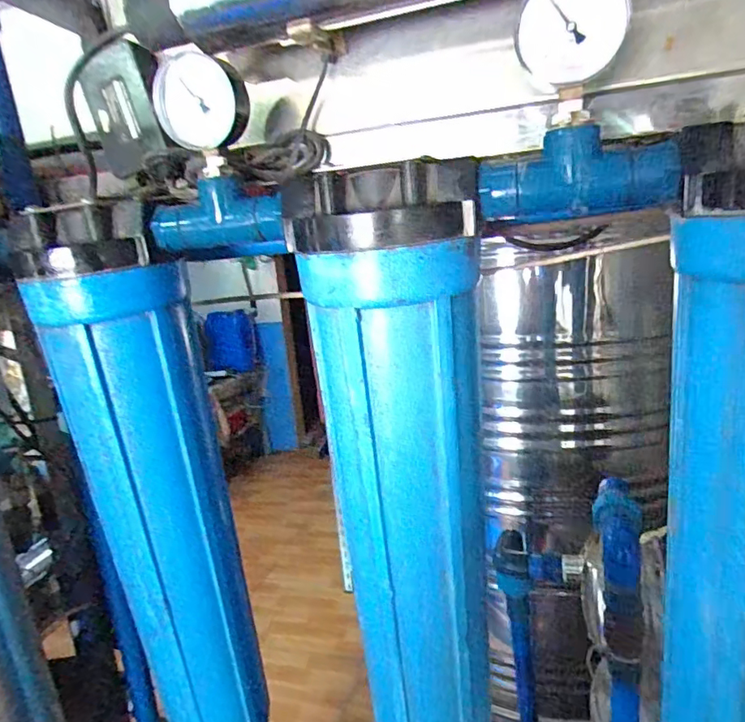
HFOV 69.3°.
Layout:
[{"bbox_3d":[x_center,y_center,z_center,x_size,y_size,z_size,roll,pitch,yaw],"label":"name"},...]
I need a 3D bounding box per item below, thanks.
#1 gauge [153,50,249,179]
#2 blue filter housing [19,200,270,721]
[{"bbox_3d":[-0.122,-0.176,0.386,0.066,0.072,0.031,4,16,35],"label":"gauge"},{"bbox_3d":[-0.203,0.136,0.511,0.131,0.522,0.136,-13,14,-28],"label":"blue filter housing"}]

